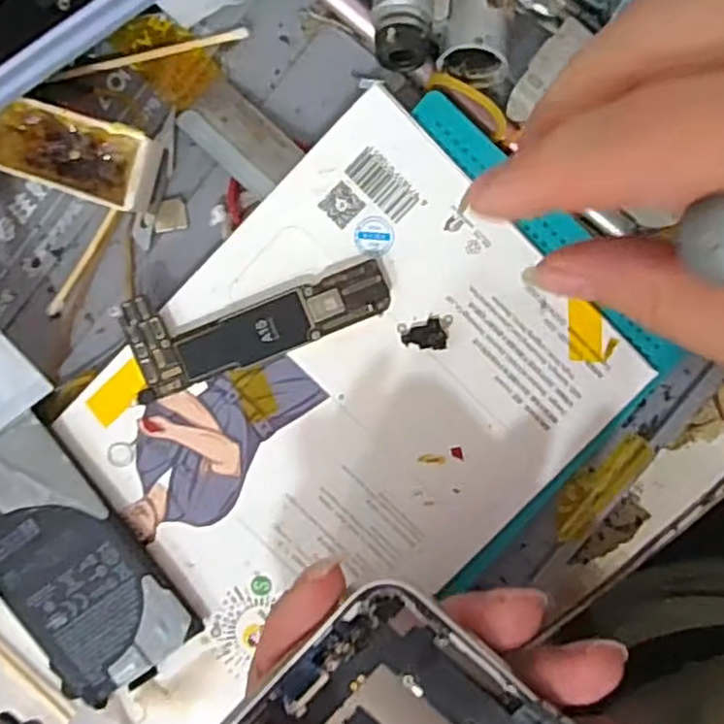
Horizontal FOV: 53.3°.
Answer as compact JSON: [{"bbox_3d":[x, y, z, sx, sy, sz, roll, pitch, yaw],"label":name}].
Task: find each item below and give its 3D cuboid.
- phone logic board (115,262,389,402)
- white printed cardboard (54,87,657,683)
[{"bbox_3d":[-0.030,-0.014,0.210,0.076,0.004,0.027,-18,96,0],"label":"phone logic board"},{"bbox_3d":[-0.005,0.015,0.218,0.116,0.010,0.145,44,93,-5],"label":"white printed cardboard"}]

